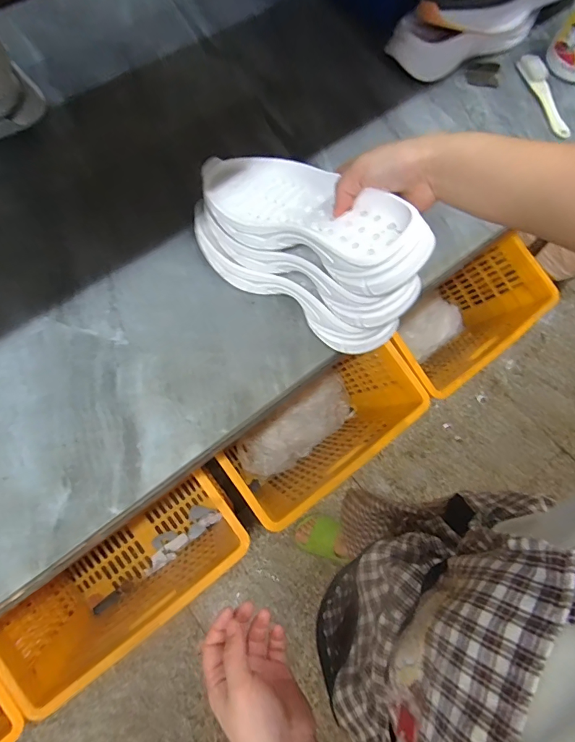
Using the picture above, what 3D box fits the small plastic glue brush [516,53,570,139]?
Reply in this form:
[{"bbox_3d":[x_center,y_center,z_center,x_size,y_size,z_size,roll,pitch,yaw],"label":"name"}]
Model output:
[{"bbox_3d":[0.390,-0.416,0.627,0.031,0.022,0.157,-11,69,-6],"label":"small plastic glue brush"}]

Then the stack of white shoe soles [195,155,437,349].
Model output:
[{"bbox_3d":[0.017,-0.143,0.441,0.261,0.133,0.115,38,72,12],"label":"stack of white shoe soles"}]

